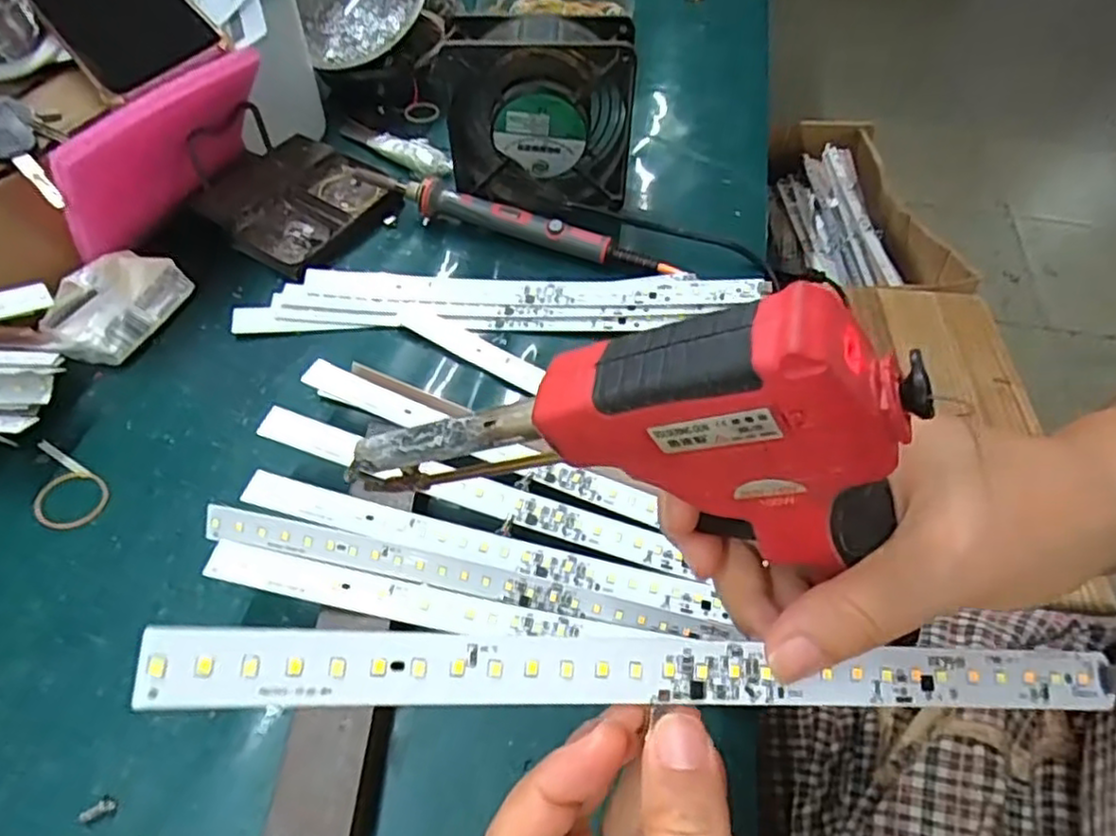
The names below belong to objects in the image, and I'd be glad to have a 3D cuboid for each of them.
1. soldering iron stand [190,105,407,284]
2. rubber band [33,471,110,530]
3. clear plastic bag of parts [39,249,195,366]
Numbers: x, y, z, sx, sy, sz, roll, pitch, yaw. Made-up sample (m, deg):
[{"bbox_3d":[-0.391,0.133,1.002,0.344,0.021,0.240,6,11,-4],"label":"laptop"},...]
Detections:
[{"bbox_3d":[-0.182,-0.167,0.474,0.107,0.066,0.113,30,57,19],"label":"soldering iron stand"},{"bbox_3d":[-0.248,0.041,0.354,0.037,0.004,0.032,18,55,14],"label":"rubber band"},{"bbox_3d":[-0.271,-0.069,0.422,0.047,0.037,0.077,14,53,8],"label":"clear plastic bag of parts"}]

